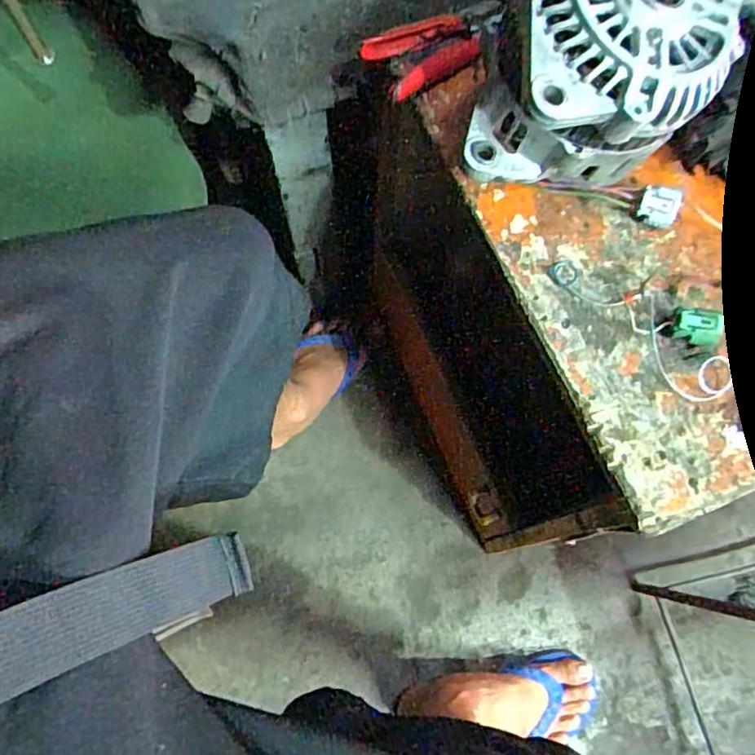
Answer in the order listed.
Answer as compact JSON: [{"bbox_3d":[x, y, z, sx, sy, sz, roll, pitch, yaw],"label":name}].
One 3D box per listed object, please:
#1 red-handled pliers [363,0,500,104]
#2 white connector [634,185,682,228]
[{"bbox_3d":[0.047,-0.265,0.488,0.122,0.019,0.052,-33,76,-12],"label":"red-handled pliers"},{"bbox_3d":[0.201,-0.124,0.445,0.028,0.016,0.028,14,106,-4],"label":"white connector"}]

